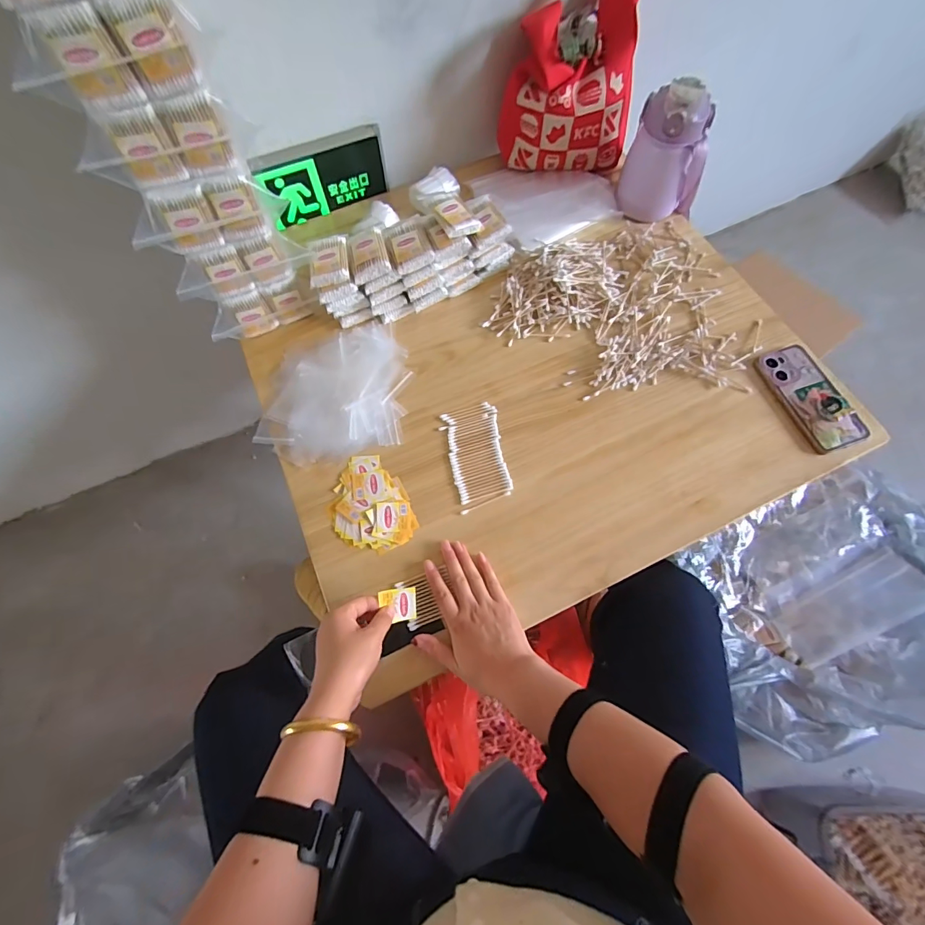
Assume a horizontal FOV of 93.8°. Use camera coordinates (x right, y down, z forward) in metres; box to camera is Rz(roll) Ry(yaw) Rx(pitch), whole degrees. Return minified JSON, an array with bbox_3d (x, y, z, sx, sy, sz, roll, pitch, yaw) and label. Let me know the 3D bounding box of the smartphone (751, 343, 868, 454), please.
[{"bbox_3d":[0.482,-0.095,0.599,0.080,0.017,0.161,-19,65,0],"label":"smartphone"}]

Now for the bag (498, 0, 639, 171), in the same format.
[{"bbox_3d":[0.174,-0.635,0.703,0.209,0.210,0.189,7,69,5],"label":"bag"}]

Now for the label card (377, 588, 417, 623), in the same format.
[{"bbox_3d":[-0.074,0.166,0.503,0.041,0.006,0.039,-5,93,-18],"label":"label card"}]

